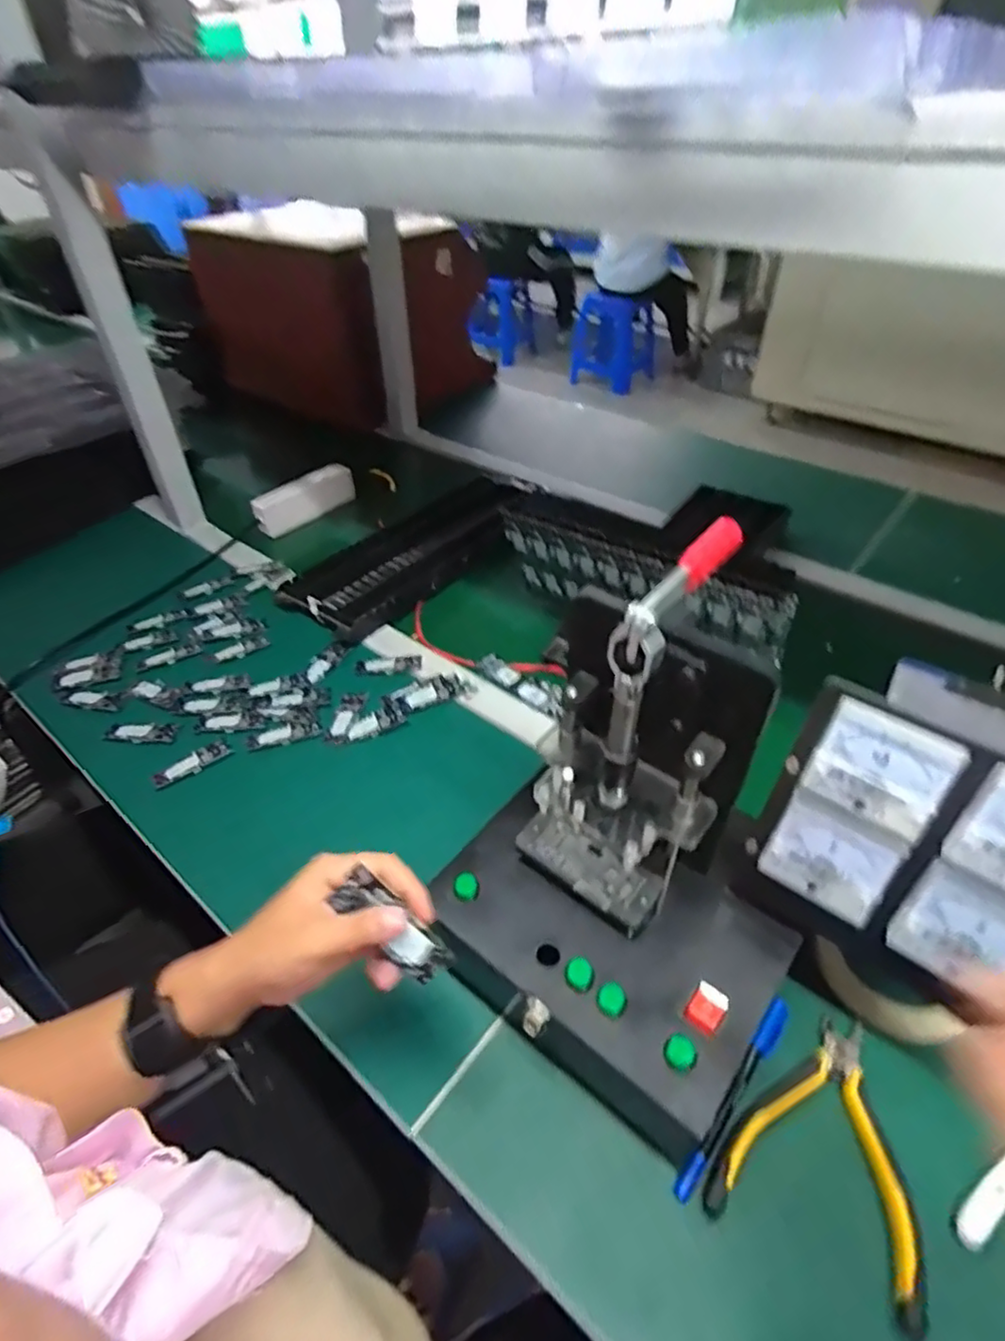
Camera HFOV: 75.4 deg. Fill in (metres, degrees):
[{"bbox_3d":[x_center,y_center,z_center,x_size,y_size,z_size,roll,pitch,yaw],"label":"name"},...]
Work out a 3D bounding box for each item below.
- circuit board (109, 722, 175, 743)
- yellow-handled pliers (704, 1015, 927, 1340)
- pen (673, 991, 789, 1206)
[{"bbox_3d":[-0.361,0.062,0.652,0.071,0.005,0.022,4,43,6],"label":"circuit board"},{"bbox_3d":[0.192,0.276,0.388,0.107,0.019,0.136,19,47,21],"label":"yellow-handled pliers"},{"bbox_3d":[0.147,0.264,0.406,0.013,0.010,0.137,30,51,30],"label":"pen"}]

